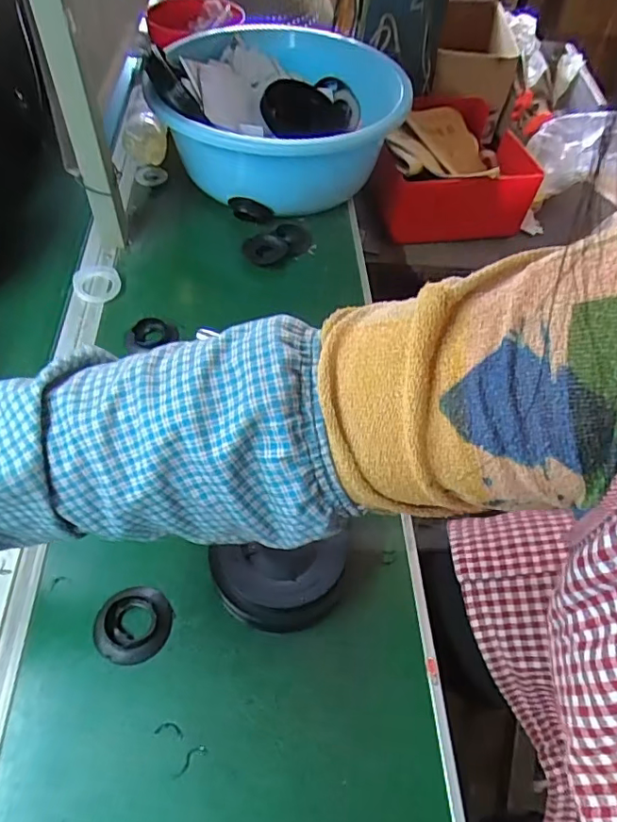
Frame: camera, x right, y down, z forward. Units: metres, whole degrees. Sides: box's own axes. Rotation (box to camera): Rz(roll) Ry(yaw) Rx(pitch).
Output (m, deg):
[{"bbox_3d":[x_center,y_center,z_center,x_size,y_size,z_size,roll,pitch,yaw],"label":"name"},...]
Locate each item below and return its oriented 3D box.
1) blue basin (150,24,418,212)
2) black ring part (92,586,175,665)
[{"bbox_3d":[-0.032,-0.444,0.779,0.322,0.156,0.342,2,56,-4],"label":"blue basin"},{"bbox_3d":[-0.146,0.176,0.440,0.062,0.010,0.059,2,56,-4],"label":"black ring part"}]

